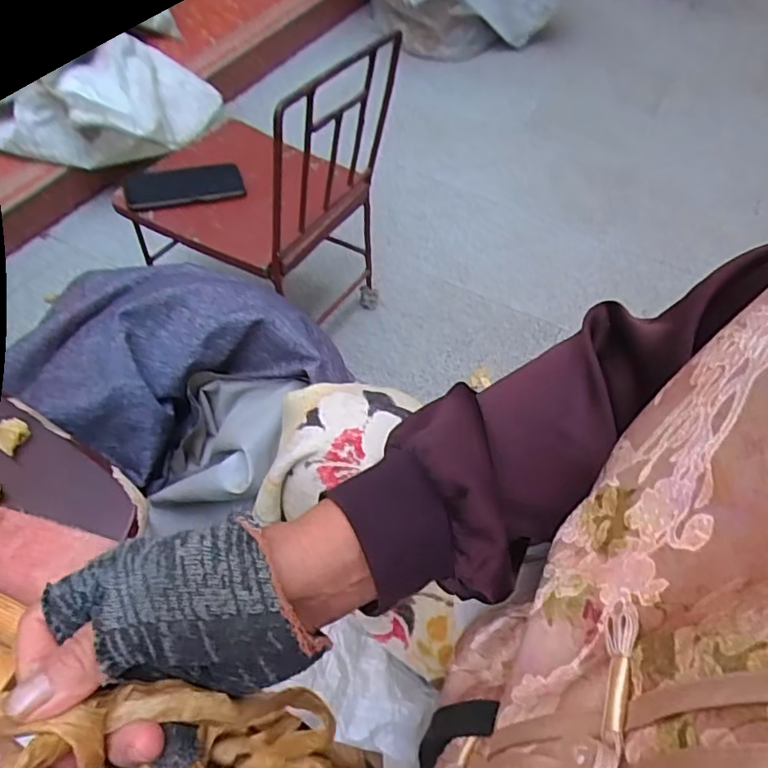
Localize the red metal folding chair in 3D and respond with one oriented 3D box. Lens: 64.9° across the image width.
[{"bbox_3d":[-0.196,-0.289,0.929,0.317,0.488,0.281,26,55,14],"label":"red metal folding chair"}]

